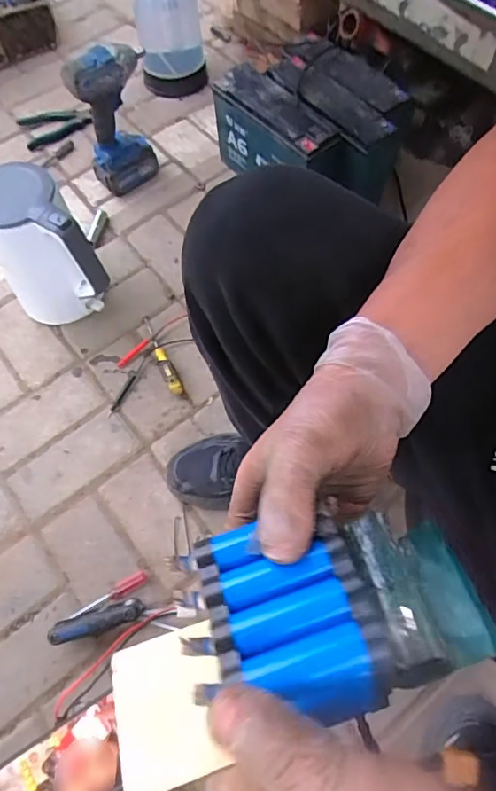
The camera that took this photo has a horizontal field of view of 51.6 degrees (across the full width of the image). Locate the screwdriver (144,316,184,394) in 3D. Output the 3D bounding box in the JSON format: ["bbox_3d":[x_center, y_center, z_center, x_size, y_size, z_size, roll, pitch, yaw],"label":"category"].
[{"bbox_3d":[-0.144,-0.069,0.841,0.022,0.020,0.162,-23,66,-11],"label":"screwdriver"}]

